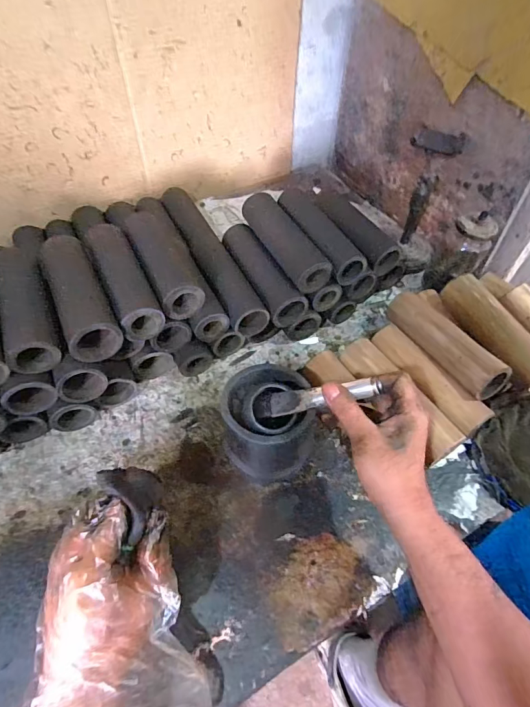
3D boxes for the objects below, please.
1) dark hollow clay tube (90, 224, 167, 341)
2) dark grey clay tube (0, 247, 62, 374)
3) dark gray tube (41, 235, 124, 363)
[{"bbox_3d":[-0.177,-0.098,0.520,0.061,0.057,0.180,-20,53,-16],"label":"dark hollow clay tube"},{"bbox_3d":[-0.283,-0.058,0.477,0.054,0.045,0.177,-19,53,-15],"label":"dark grey clay tube"},{"bbox_3d":[-0.231,-0.074,0.497,0.057,0.051,0.188,-22,53,-18],"label":"dark gray tube"}]

